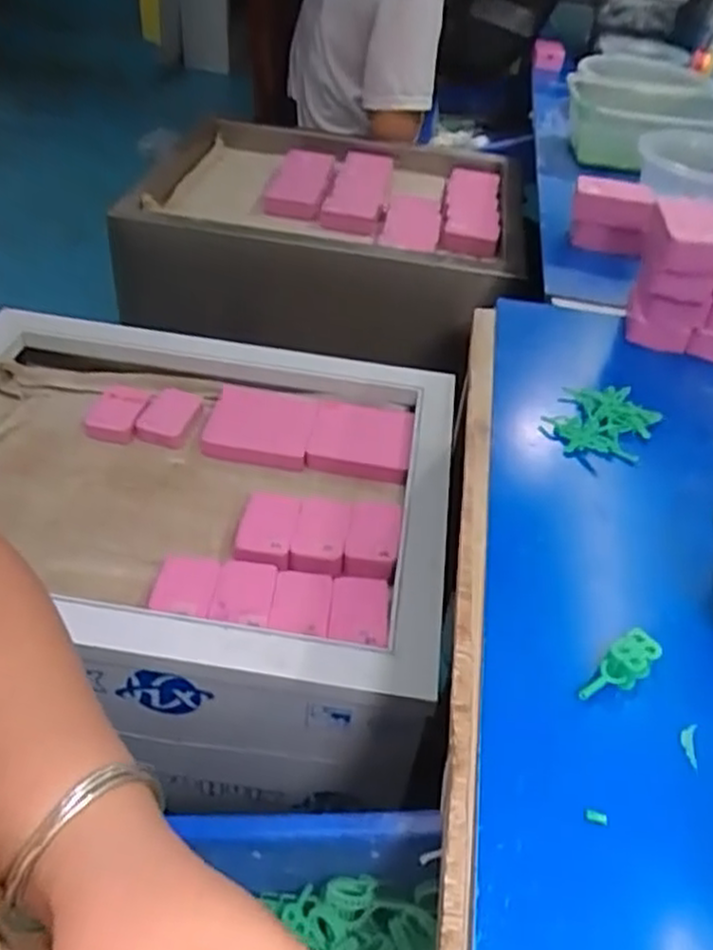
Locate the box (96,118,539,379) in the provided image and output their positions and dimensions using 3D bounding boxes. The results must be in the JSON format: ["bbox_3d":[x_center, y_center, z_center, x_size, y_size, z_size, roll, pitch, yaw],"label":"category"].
[{"bbox_3d":[-0.040,-0.356,1.078,0.513,0.134,0.417,8,41,3],"label":"box"}]

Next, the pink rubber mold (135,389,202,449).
[{"bbox_3d":[-0.191,-0.058,0.763,0.048,0.018,0.076,8,41,3],"label":"pink rubber mold"}]

